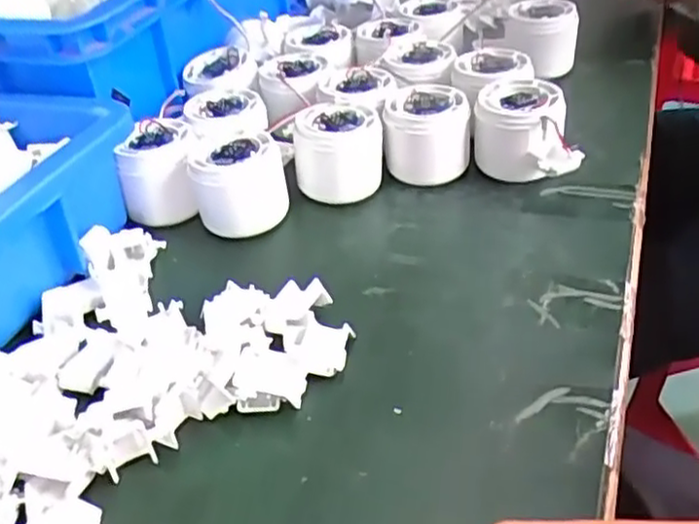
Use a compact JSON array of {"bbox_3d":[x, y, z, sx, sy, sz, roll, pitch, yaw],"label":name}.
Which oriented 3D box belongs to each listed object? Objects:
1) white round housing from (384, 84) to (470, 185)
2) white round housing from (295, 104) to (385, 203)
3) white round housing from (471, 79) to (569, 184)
[{"bbox_3d":[0.055,-0.089,0.494,0.058,0.048,0.059,1,38,10],"label":"white round housing"},{"bbox_3d":[-0.006,-0.071,0.478,0.059,0.055,0.059,-7,37,1],"label":"white round housing"},{"bbox_3d":[0.115,-0.089,0.487,0.057,0.049,0.062,14,42,25],"label":"white round housing"}]

